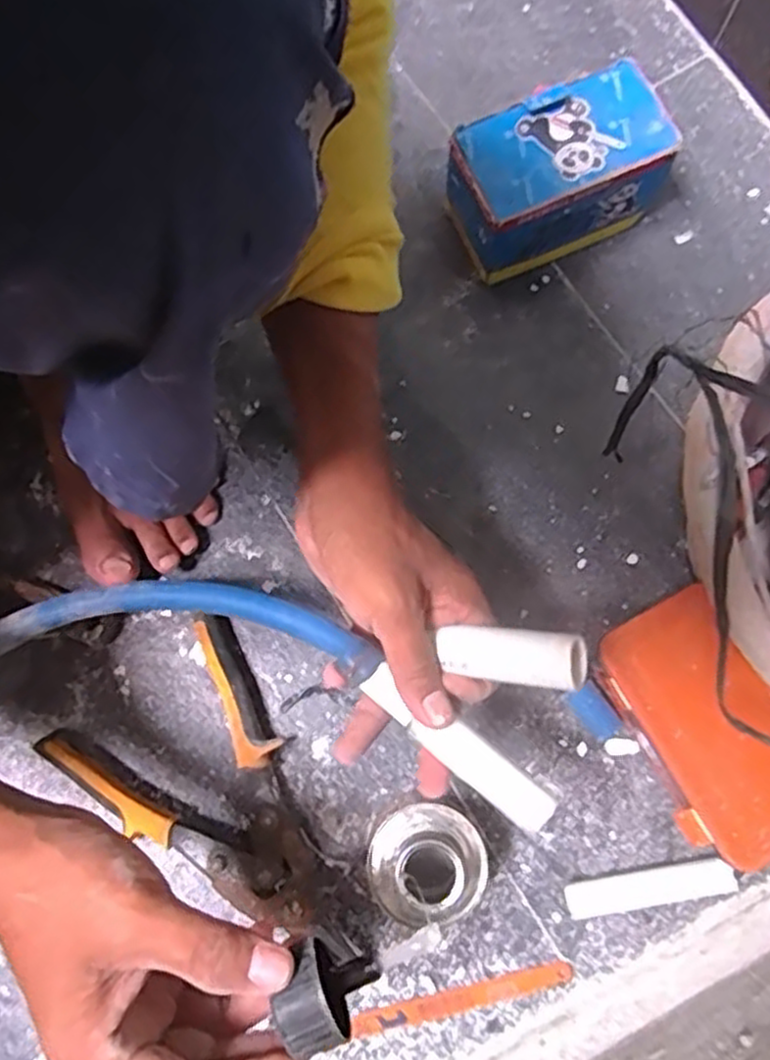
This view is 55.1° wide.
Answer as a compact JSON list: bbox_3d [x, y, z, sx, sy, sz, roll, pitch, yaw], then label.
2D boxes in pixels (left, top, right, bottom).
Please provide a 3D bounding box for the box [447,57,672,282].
[{"bbox_3d":[0.119,-0.248,0.522,0.135,0.081,0.078,-24,77,-4],"label":"box"}]

